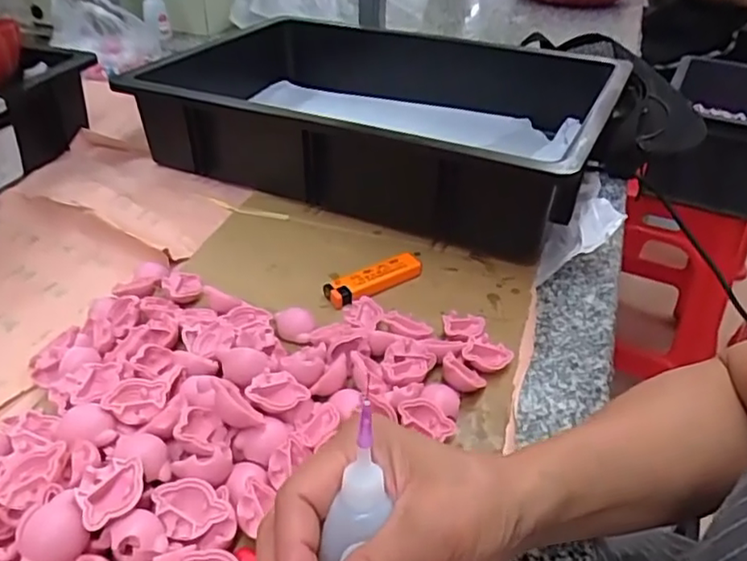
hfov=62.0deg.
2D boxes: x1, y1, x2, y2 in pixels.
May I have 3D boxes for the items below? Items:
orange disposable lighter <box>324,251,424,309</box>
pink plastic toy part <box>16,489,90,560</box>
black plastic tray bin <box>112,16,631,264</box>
[{"bbox_3d":[0.001,-0.001,0.482,0.081,0.015,0.022,-22,44,-29],"label":"orange disposable lighter"},{"bbox_3d":[-0.146,0.116,0.285,0.028,0.026,0.022,-17,40,-24],"label":"pink plastic toy part"},{"bbox_3d":[0.015,-0.170,0.637,0.398,0.097,0.331,17,40,17],"label":"black plastic tray bin"}]

